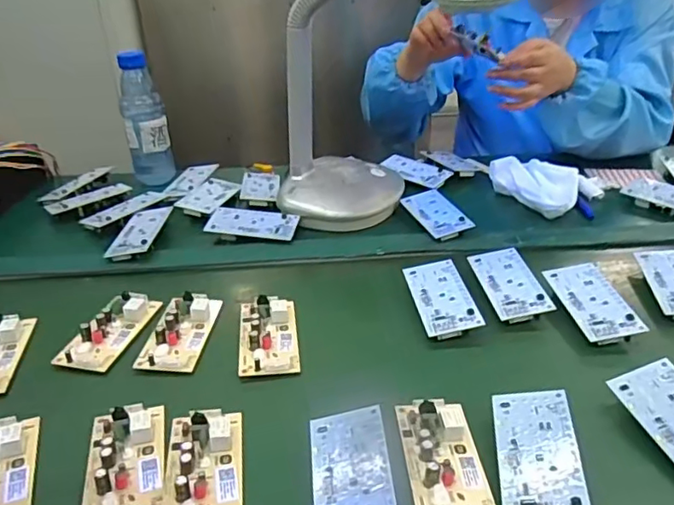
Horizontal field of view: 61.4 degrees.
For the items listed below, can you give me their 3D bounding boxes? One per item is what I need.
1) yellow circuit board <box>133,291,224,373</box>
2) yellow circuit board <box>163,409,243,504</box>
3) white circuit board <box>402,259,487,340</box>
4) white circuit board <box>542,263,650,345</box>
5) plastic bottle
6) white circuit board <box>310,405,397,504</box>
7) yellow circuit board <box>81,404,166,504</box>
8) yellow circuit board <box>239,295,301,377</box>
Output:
[{"bbox_3d":[-0.155,0.075,0.564,0.054,0.018,0.110,2,29,5],"label":"yellow circuit board"},{"bbox_3d":[-0.098,0.158,0.415,0.055,0.018,0.110,-5,29,-7],"label":"yellow circuit board"},{"bbox_3d":[0.108,0.046,0.589,0.056,0.018,0.111,-6,29,-8],"label":"white circuit board"},{"bbox_3d":[0.255,0.049,0.572,0.054,0.019,0.111,-3,29,-4],"label":"white circuit board"},{"bbox_3d":[-0.293,-0.199,0.869,0.063,0.189,0.066,-8,29,-11],"label":"plastic bottle"},{"bbox_3d":[0.011,0.157,0.393,0.054,0.019,0.113,-3,29,-3],"label":"white circuit board"},{"bbox_3d":[-0.159,0.155,0.422,0.055,0.018,0.112,-8,29,-12],"label":"yellow circuit board"},{"bbox_3d":[-0.068,0.078,0.557,0.056,0.020,0.113,-5,29,-6],"label":"yellow circuit board"}]

